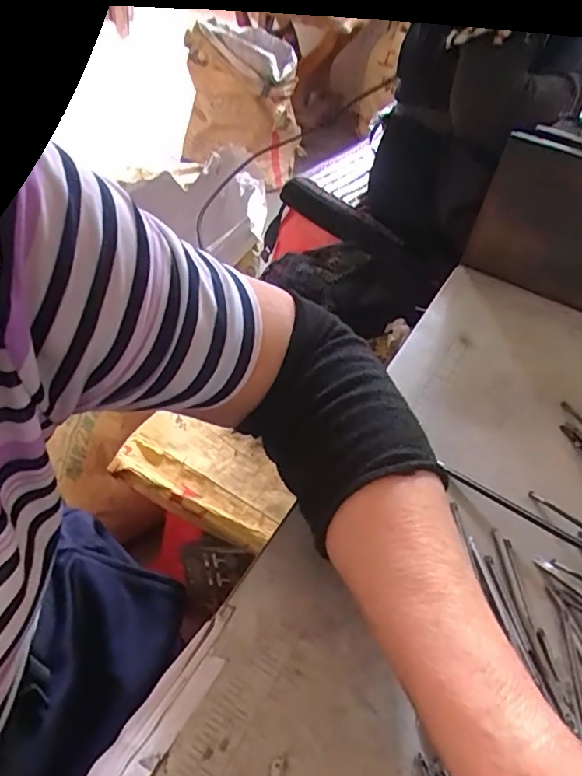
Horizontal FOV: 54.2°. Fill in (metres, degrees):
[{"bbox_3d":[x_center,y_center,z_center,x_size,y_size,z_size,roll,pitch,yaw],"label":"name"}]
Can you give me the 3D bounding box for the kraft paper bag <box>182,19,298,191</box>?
[{"bbox_3d":[-0.141,-0.772,1.568,0.306,0.391,0.088,2,47,-7],"label":"kraft paper bag"}]

